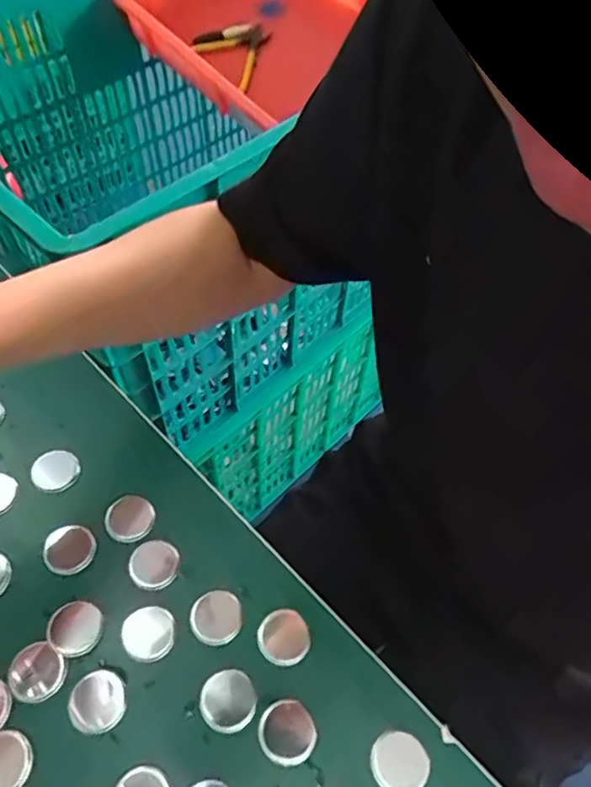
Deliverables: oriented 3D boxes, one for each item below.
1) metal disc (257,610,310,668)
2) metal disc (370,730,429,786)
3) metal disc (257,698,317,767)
[{"bbox_3d":[-0.007,0.146,0.346,0.030,0.004,0.031,1,56,-2],"label":"metal disc"},{"bbox_3d":[0.056,0.199,0.312,0.029,0.004,0.030,1,56,-2],"label":"metal disc"},{"bbox_3d":[-0.005,0.186,0.318,0.030,0.004,0.031,1,56,-2],"label":"metal disc"}]

